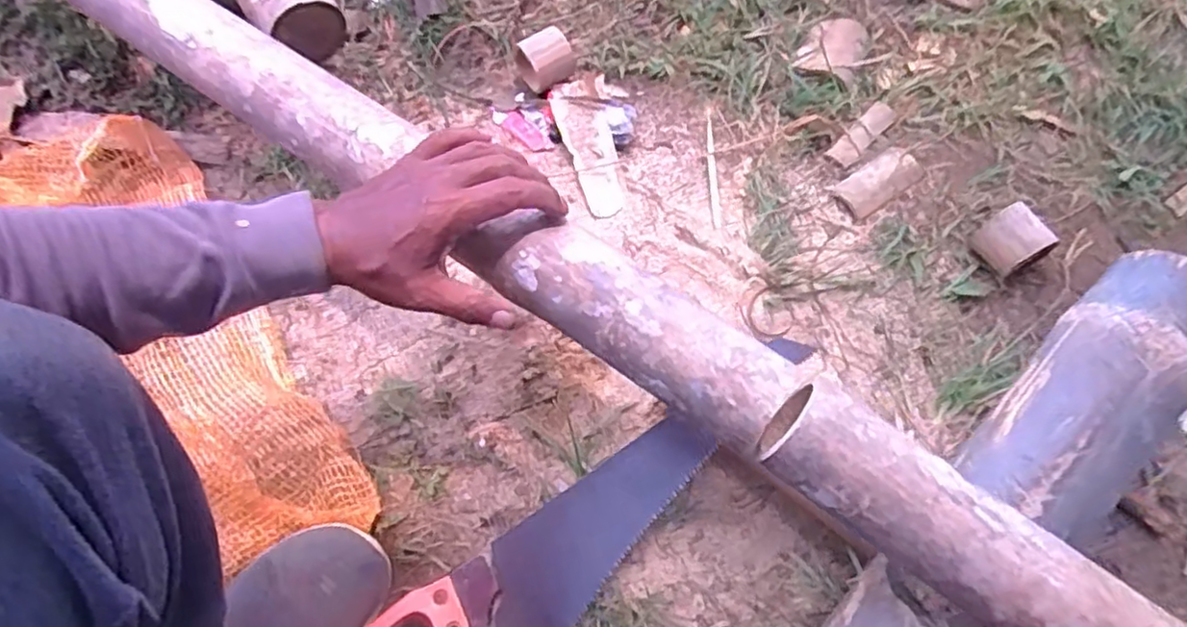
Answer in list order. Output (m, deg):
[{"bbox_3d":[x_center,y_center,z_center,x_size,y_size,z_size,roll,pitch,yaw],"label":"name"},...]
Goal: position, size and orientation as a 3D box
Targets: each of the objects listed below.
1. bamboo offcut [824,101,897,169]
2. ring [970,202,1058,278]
[{"bbox_3d":[0.305,-0.204,0.781,0.029,0.006,0.103,40,74,18],"label":"bamboo offcut"},{"bbox_3d":[0.421,-0.072,0.687,0.070,0.055,0.054,-31,68,-10],"label":"ring"}]

